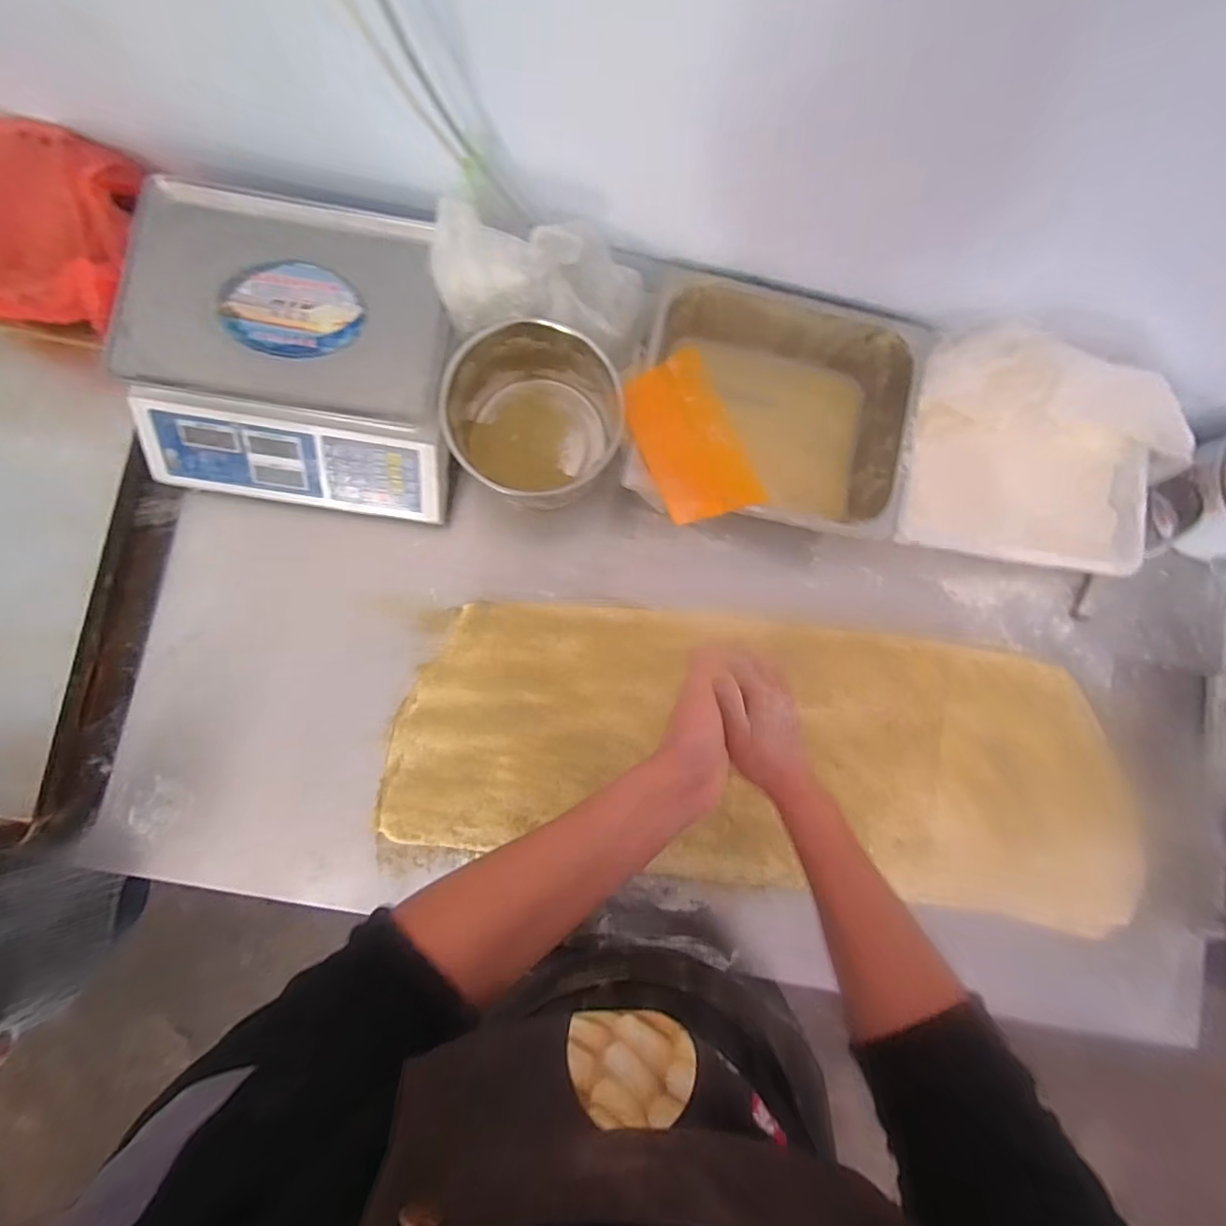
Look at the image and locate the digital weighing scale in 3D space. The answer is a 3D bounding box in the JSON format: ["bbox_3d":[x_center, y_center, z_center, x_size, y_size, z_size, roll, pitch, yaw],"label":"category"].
[{"bbox_3d":[-0.352,-0.294,0.632,0.343,0.114,0.314,8,84,-3],"label":"digital weighing scale"}]

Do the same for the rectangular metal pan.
[{"bbox_3d":[0.192,-0.236,0.686,0.320,0.125,0.266,12,83,-1],"label":"rectangular metal pan"}]

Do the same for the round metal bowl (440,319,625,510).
[{"bbox_3d":[-0.094,-0.224,0.660,0.190,0.148,0.176,0,83,-3],"label":"round metal bowl"}]

